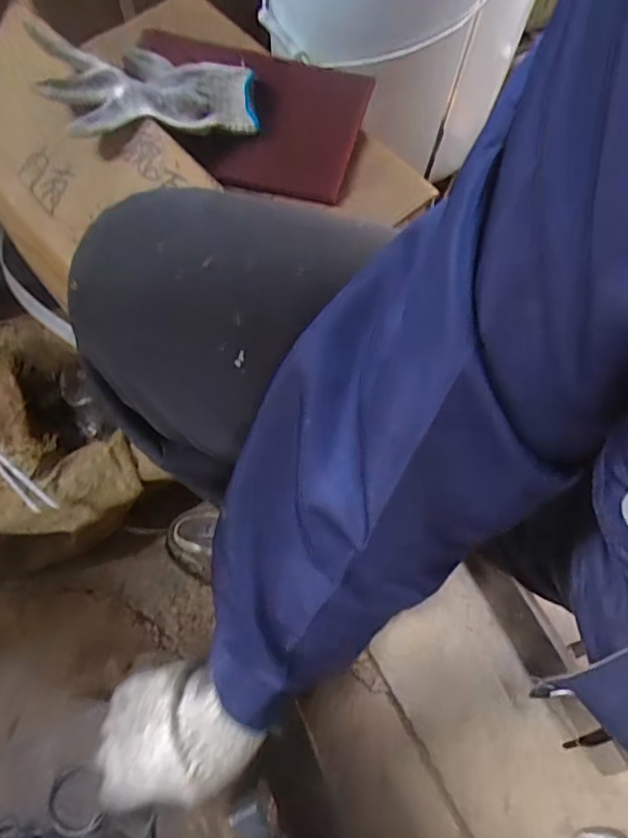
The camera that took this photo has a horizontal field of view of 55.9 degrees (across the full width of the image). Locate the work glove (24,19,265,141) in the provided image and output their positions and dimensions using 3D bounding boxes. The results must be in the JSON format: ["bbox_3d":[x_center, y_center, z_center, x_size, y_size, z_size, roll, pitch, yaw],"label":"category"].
[{"bbox_3d":[-0.138,-0.293,0.504,0.180,0.061,0.122,-18,70,-9],"label":"work glove"}]

